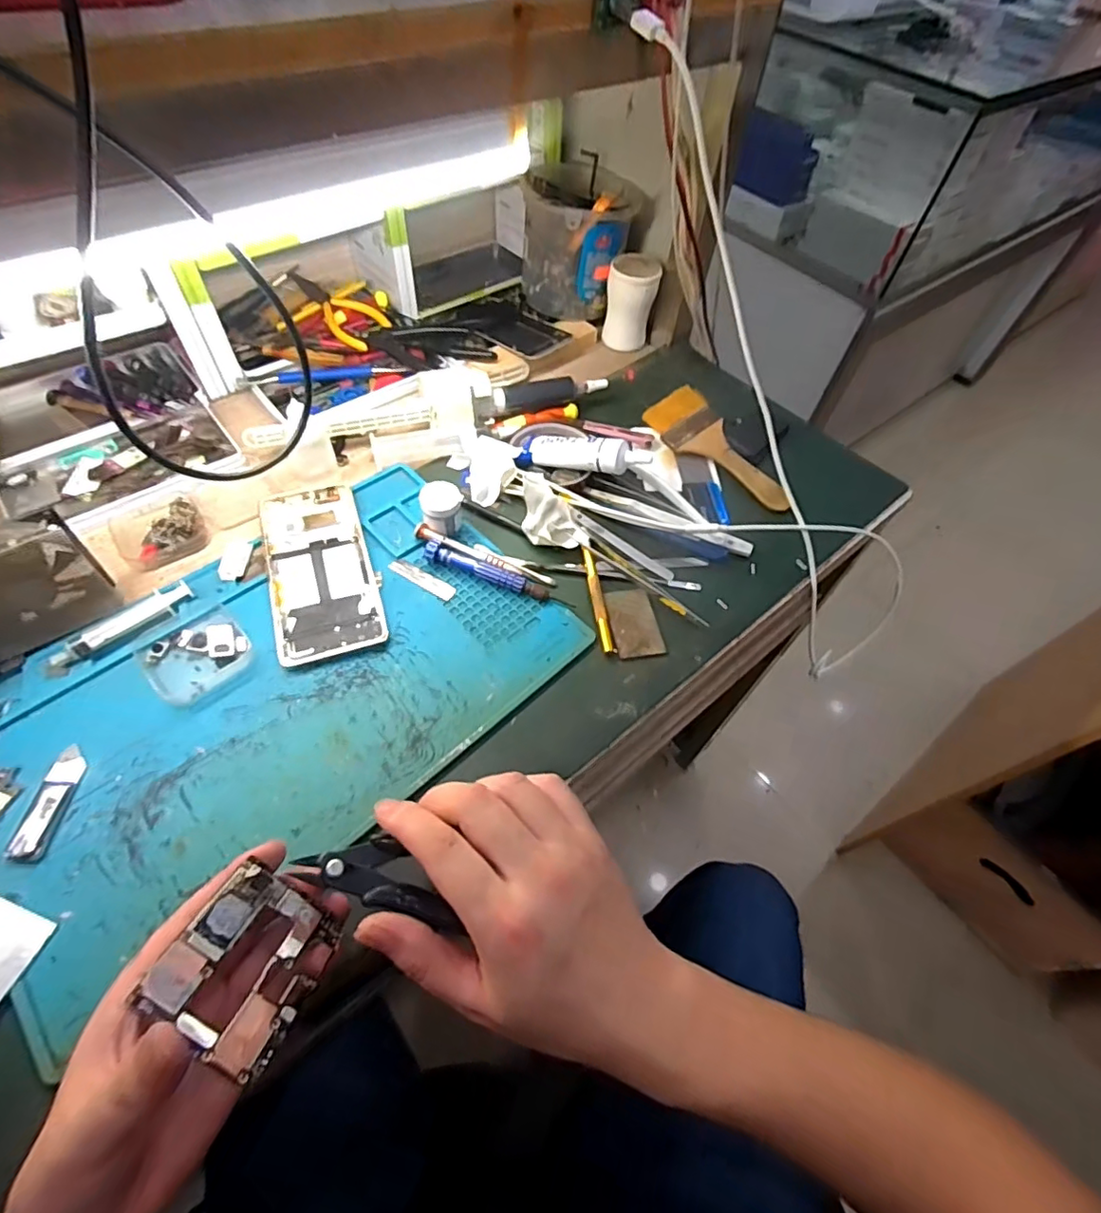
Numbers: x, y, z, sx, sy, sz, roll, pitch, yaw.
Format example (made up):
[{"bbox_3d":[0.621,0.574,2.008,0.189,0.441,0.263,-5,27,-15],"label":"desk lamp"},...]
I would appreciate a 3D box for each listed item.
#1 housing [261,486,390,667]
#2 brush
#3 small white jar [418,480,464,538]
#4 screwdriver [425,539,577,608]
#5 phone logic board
[{"bbox_3d":[-0.178,-0.031,0.450,0.076,0.009,0.160,-14,59,-13],"label":"housing"},{"bbox_3d":[0.158,-0.145,0.558,0.060,0.010,0.161,-32,71,-6],"label":"brush"},{"bbox_3d":[-0.088,-0.079,0.469,0.032,0.031,0.031,2,57,-3],"label":"small white jar"},{"bbox_3d":[-0.040,-0.026,0.454,0.120,0.016,0.015,17,58,7],"label":"screwdriver"},{"bbox_3d":[-0.124,0.148,0.243,0.055,0.005,0.063,43,28,-6],"label":"phone logic board"}]

